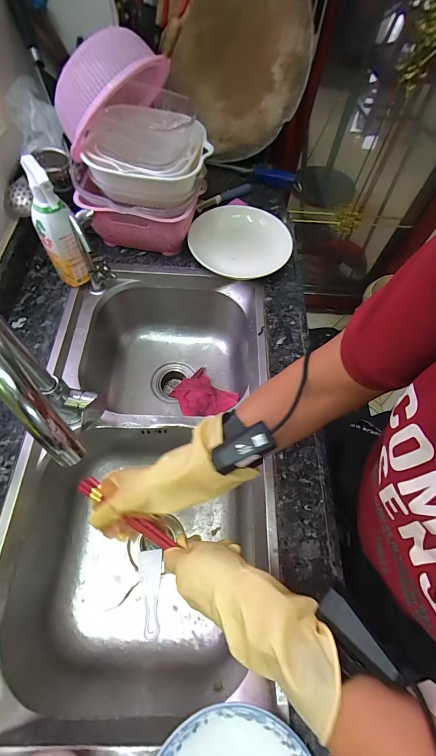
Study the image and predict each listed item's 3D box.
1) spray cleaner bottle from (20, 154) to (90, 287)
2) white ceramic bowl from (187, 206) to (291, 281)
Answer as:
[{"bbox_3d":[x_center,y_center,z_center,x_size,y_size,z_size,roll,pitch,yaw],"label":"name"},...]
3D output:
[{"bbox_3d":[-0.280,-0.247,0.553,0.059,0.229,0.069,-28,67,-17],"label":"spray cleaner bottle"},{"bbox_3d":[0.052,-0.301,0.710,0.214,0.050,0.219,2,62,-3],"label":"white ceramic bowl"}]

